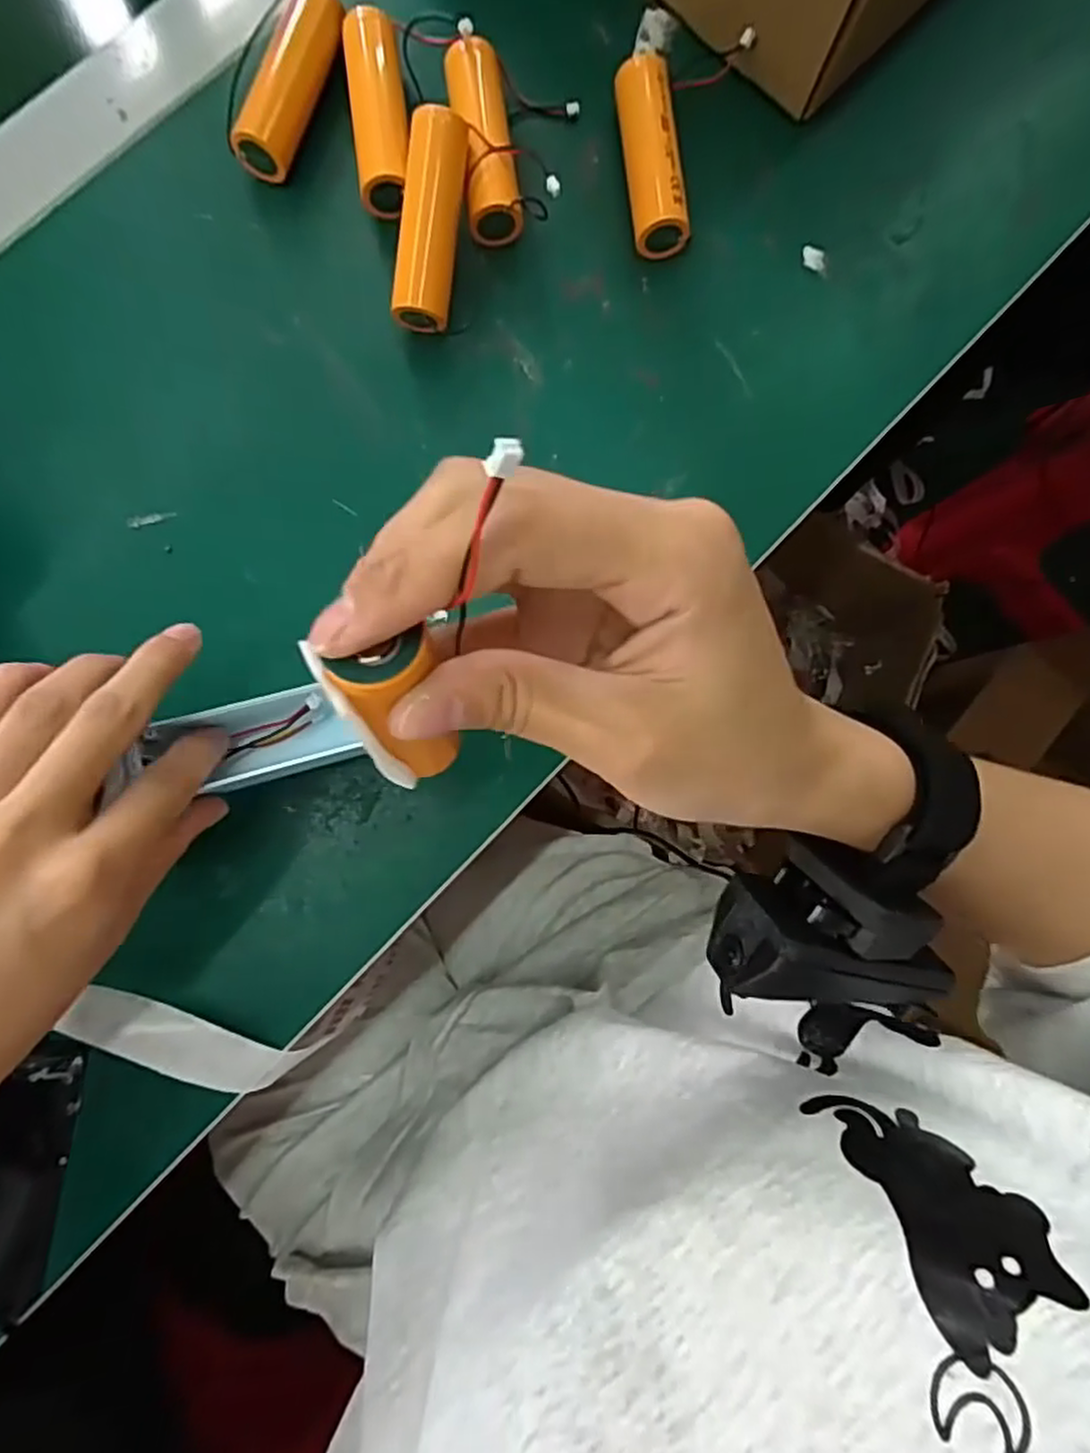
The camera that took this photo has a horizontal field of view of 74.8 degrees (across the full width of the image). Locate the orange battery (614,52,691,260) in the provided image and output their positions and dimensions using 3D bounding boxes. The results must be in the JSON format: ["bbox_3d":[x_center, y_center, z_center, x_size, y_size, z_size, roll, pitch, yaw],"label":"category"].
[{"bbox_3d":[0.043,-0.231,0.289,0.021,0.019,0.074,-7,84,-4],"label":"orange battery"}]

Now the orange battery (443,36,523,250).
[{"bbox_3d":[-0.024,-0.235,0.285,0.021,0.023,0.076,-9,85,-4],"label":"orange battery"}]

